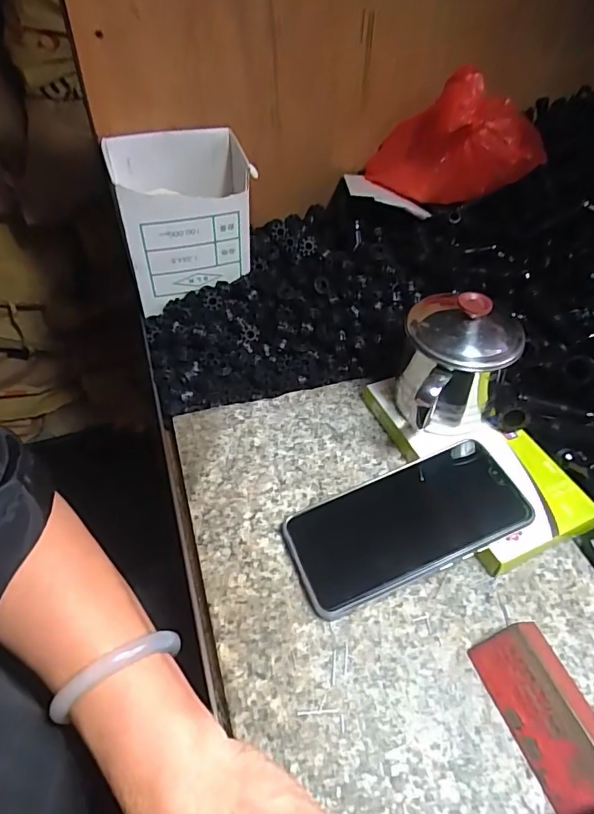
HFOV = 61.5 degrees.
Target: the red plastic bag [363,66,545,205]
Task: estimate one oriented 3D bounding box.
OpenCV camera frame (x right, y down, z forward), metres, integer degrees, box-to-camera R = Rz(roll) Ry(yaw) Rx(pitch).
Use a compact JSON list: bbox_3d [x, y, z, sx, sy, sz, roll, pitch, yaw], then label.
[{"bbox_3d":[0.160,-0.261,0.479,0.124,0.109,0.115,-28,55,-24],"label":"red plastic bag"}]

